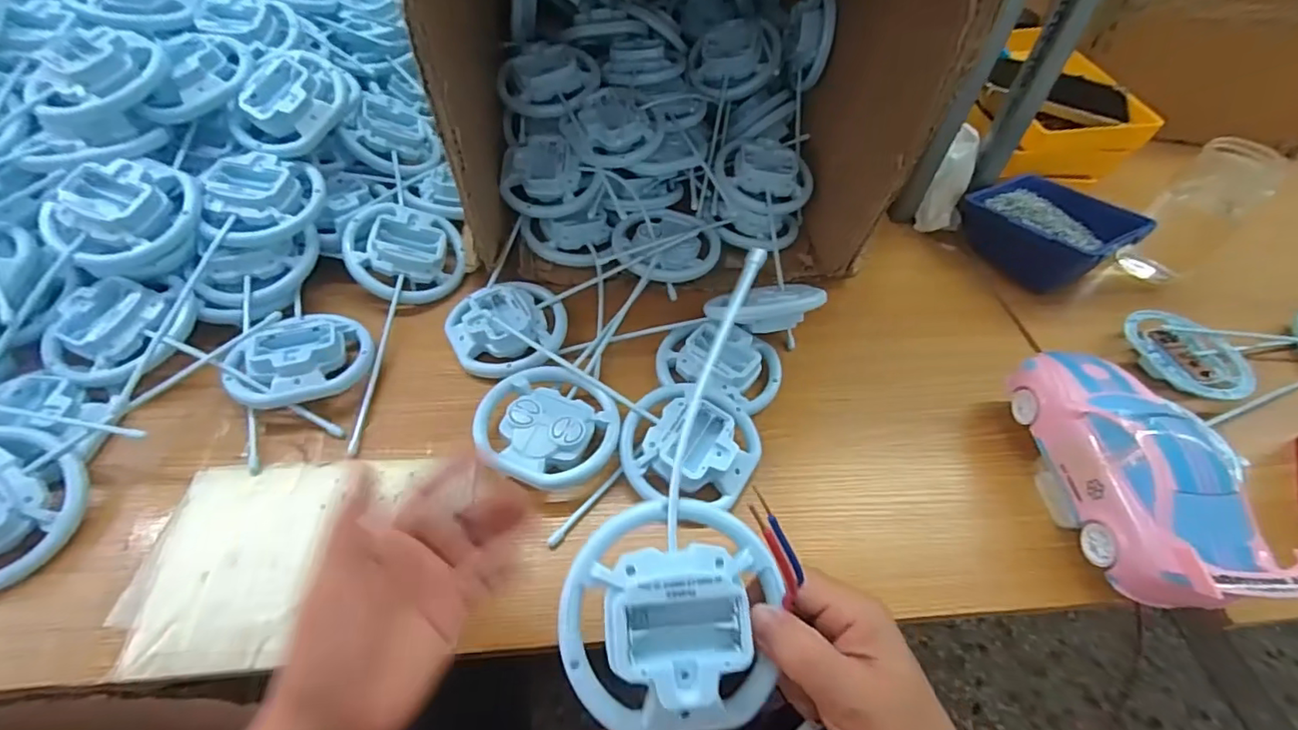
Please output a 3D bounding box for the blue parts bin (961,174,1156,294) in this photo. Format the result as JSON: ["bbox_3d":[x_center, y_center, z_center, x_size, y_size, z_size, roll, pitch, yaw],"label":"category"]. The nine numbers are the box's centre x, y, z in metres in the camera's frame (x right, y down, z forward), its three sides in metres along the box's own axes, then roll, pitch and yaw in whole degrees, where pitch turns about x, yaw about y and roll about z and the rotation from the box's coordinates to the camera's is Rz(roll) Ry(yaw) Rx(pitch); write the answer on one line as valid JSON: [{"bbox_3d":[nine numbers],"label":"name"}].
[{"bbox_3d":[0.411,-0.142,0.593,0.124,0.067,0.142,-23,56,-22],"label":"blue parts bin"}]

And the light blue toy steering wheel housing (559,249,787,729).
[{"bbox_3d":[0.023,0.053,0.273,0.096,0.028,0.225,11,75,3],"label":"light blue toy steering wheel housing"}]

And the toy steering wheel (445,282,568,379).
[{"bbox_3d":[-0.123,-0.033,0.489,0.098,0.024,0.089,-2,51,-7],"label":"toy steering wheel"}]

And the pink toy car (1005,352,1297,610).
[{"bbox_3d":[0.324,0.073,0.388,0.077,0.087,0.191,1,51,-5],"label":"pink toy car"}]

